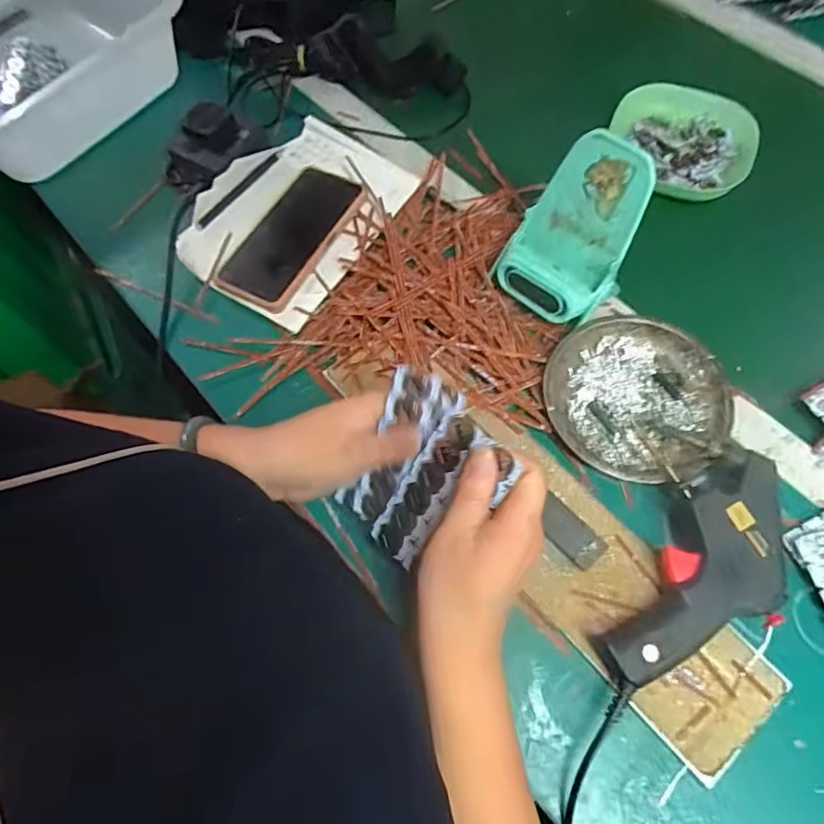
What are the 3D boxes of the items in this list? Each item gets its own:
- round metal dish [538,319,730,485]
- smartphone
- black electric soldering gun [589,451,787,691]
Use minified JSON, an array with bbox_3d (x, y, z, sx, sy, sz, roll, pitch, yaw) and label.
[{"bbox_3d":[0.182,-0.013,0.448,0.140,0.030,0.141,-1,65,2],"label":"round metal dish"},{"bbox_3d":[-0.117,-0.172,0.535,0.083,0.016,0.163,25,69,13],"label":"smartphone"},{"bbox_3d":[0.204,0.113,0.385,0.084,0.040,0.187,32,70,16],"label":"black electric soldering gun"}]

